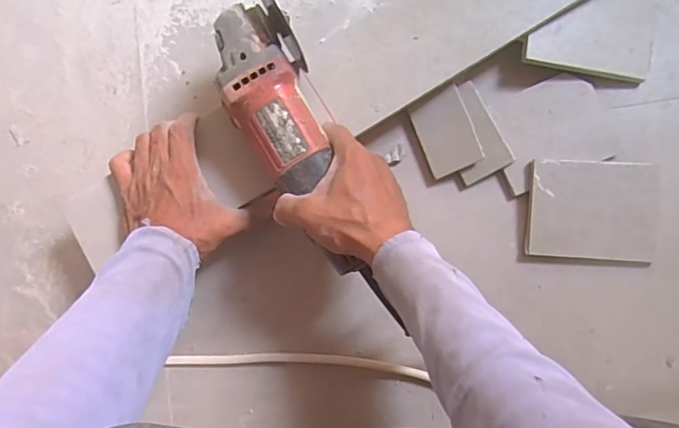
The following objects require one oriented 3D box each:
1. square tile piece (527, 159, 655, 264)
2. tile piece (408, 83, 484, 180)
[{"bbox_3d":[0.240,-0.002,0.474,0.114,0.013,0.094,3,84,7],"label":"square tile piece"},{"bbox_3d":[0.106,-0.082,0.499,0.052,0.005,0.079,-22,84,20],"label":"tile piece"}]

